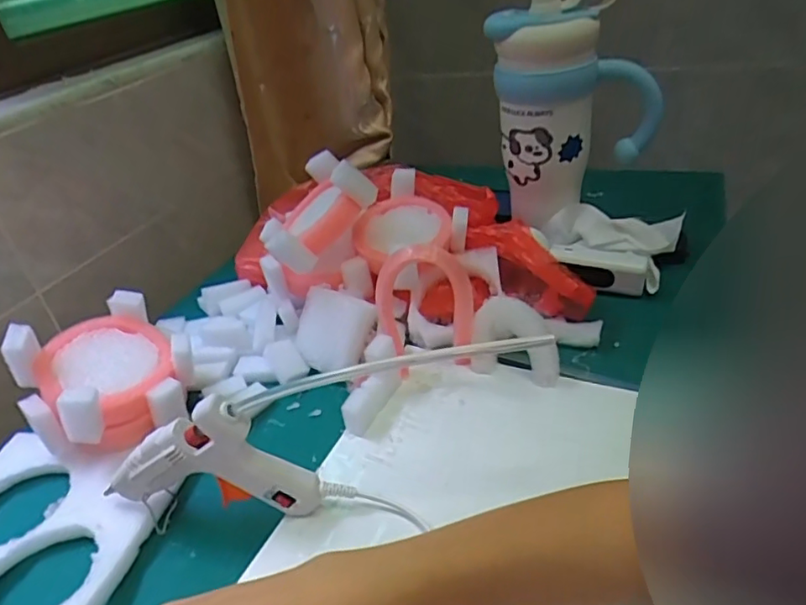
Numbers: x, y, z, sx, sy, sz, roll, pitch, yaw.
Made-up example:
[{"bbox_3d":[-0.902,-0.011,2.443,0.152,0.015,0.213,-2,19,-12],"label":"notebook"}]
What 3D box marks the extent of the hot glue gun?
[{"bbox_3d":[-0.125,0.107,0.402,0.162,0.099,0.024,-5,33,6],"label":"hot glue gun"}]

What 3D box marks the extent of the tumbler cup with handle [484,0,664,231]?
[{"bbox_3d":[0.189,-0.204,0.616,0.179,0.247,0.090,-19,35,-15],"label":"tumbler cup with handle"}]

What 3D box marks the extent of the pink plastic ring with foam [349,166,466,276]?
[{"bbox_3d":[-0.001,-0.080,0.597,0.105,0.033,0.103,-6,48,6],"label":"pink plastic ring with foam"}]

